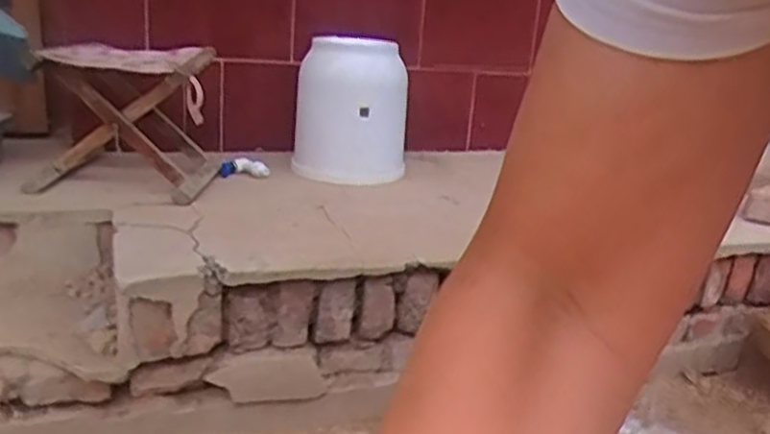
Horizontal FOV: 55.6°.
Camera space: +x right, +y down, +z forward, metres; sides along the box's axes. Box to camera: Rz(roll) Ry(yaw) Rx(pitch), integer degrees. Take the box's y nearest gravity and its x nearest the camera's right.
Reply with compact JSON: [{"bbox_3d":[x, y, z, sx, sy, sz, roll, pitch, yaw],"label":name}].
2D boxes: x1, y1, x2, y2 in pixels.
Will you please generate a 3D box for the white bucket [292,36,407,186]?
[{"bbox_3d":[-0.074,-0.208,1.443,0.228,0.263,0.184,4,19,0],"label":"white bucket"}]

